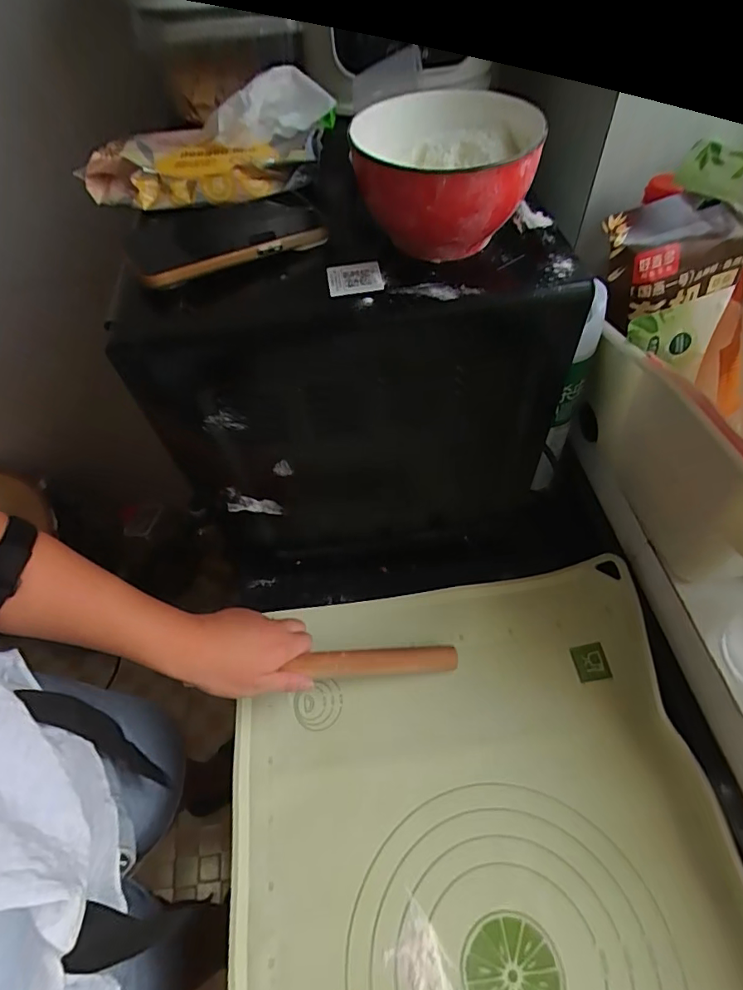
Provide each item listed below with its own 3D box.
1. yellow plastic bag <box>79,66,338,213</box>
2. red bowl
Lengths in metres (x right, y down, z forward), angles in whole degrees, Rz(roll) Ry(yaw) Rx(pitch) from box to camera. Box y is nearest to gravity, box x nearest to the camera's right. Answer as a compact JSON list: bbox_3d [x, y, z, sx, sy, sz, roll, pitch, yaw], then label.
[{"bbox_3d":[-0.138,-0.302,0.423,0.190,0.051,0.129,1,56,5],"label":"yellow plastic bag"},{"bbox_3d":[0.052,-0.218,0.345,0.112,0.065,0.135,-7,56,0],"label":"red bowl"}]

